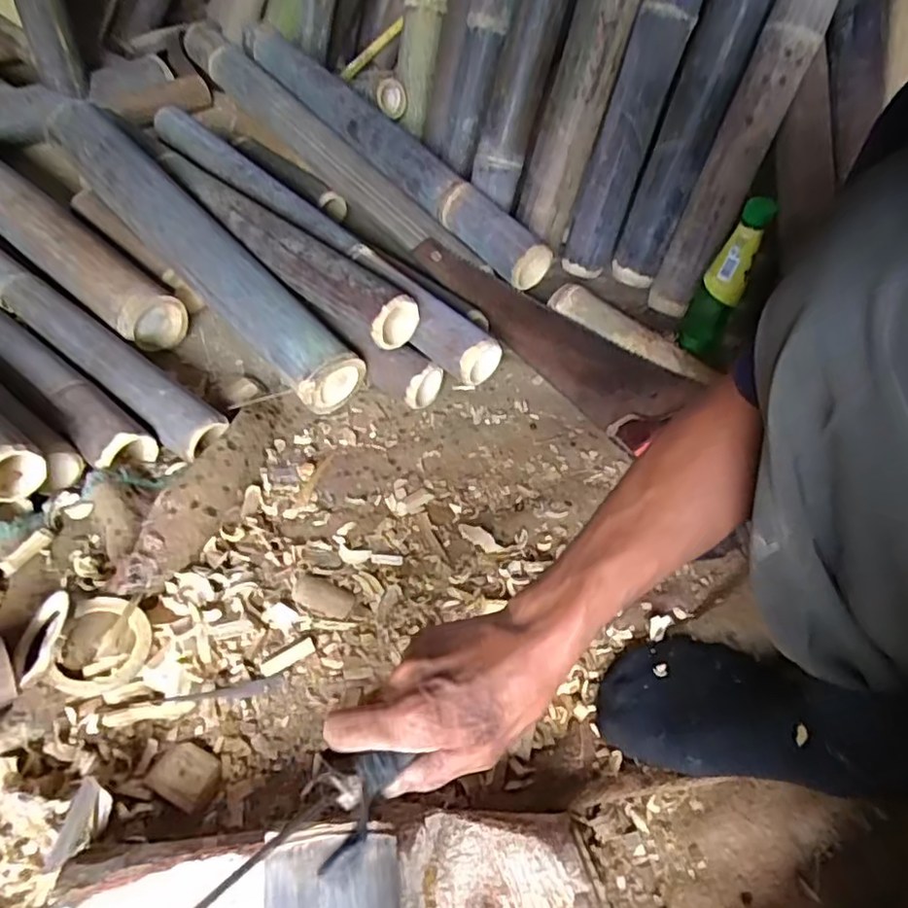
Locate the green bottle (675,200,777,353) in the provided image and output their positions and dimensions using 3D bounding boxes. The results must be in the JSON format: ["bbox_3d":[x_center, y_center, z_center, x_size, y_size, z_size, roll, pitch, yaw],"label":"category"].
[{"bbox_3d":[0.308,-0.194,0.742,0.049,0.199,0.060,19,49,12],"label":"green bottle"}]

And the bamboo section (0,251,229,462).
[{"bbox_3d":[-0.497,-0.179,0.774,0.643,0.070,0.065,33,54,22],"label":"bamboo section"}]

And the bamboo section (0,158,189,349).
[{"bbox_3d":[-0.560,-0.306,0.860,0.567,0.078,0.080,34,55,23],"label":"bamboo section"}]

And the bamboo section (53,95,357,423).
[{"bbox_3d":[-0.298,-0.242,0.758,0.502,0.067,0.076,44,58,13],"label":"bamboo section"}]

